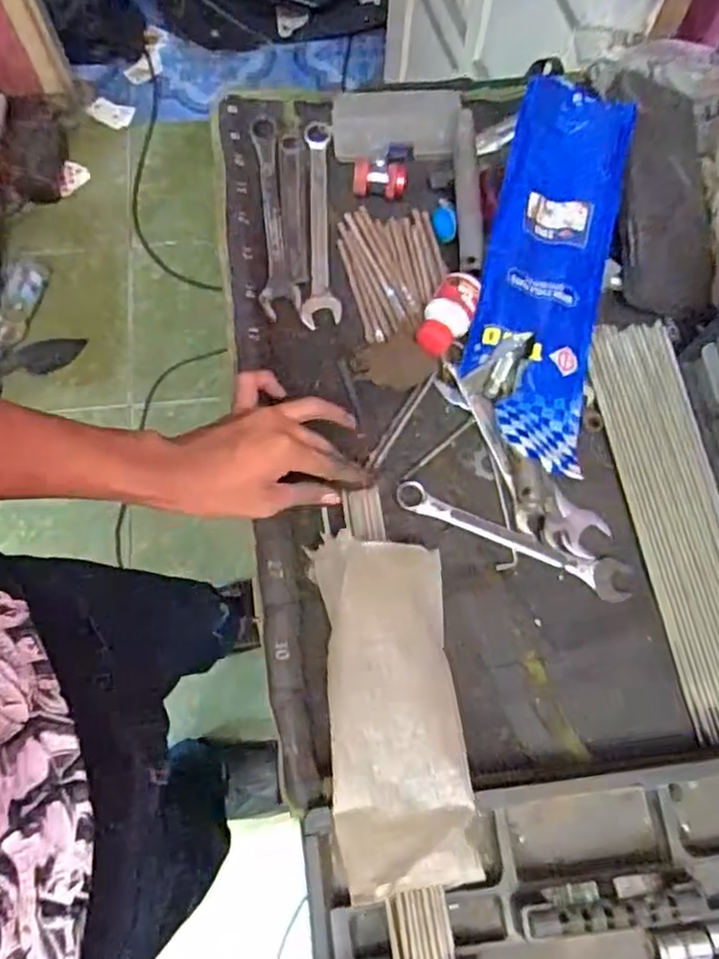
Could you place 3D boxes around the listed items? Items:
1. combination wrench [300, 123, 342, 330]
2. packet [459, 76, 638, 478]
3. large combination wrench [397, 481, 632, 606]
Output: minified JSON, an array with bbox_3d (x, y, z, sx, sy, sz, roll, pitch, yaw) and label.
[{"bbox_3d":[-0.036,-0.243,0.635,0.034,0.018,0.216,0,72,-2],"label":"combination wrench"},{"bbox_3d":[0.161,-0.179,0.573,0.108,0.033,0.338,11,84,-4],"label":"packet"},{"bbox_3d":[0.122,0.049,0.547,0.196,0.009,0.033,22,72,5],"label":"large combination wrench"}]

